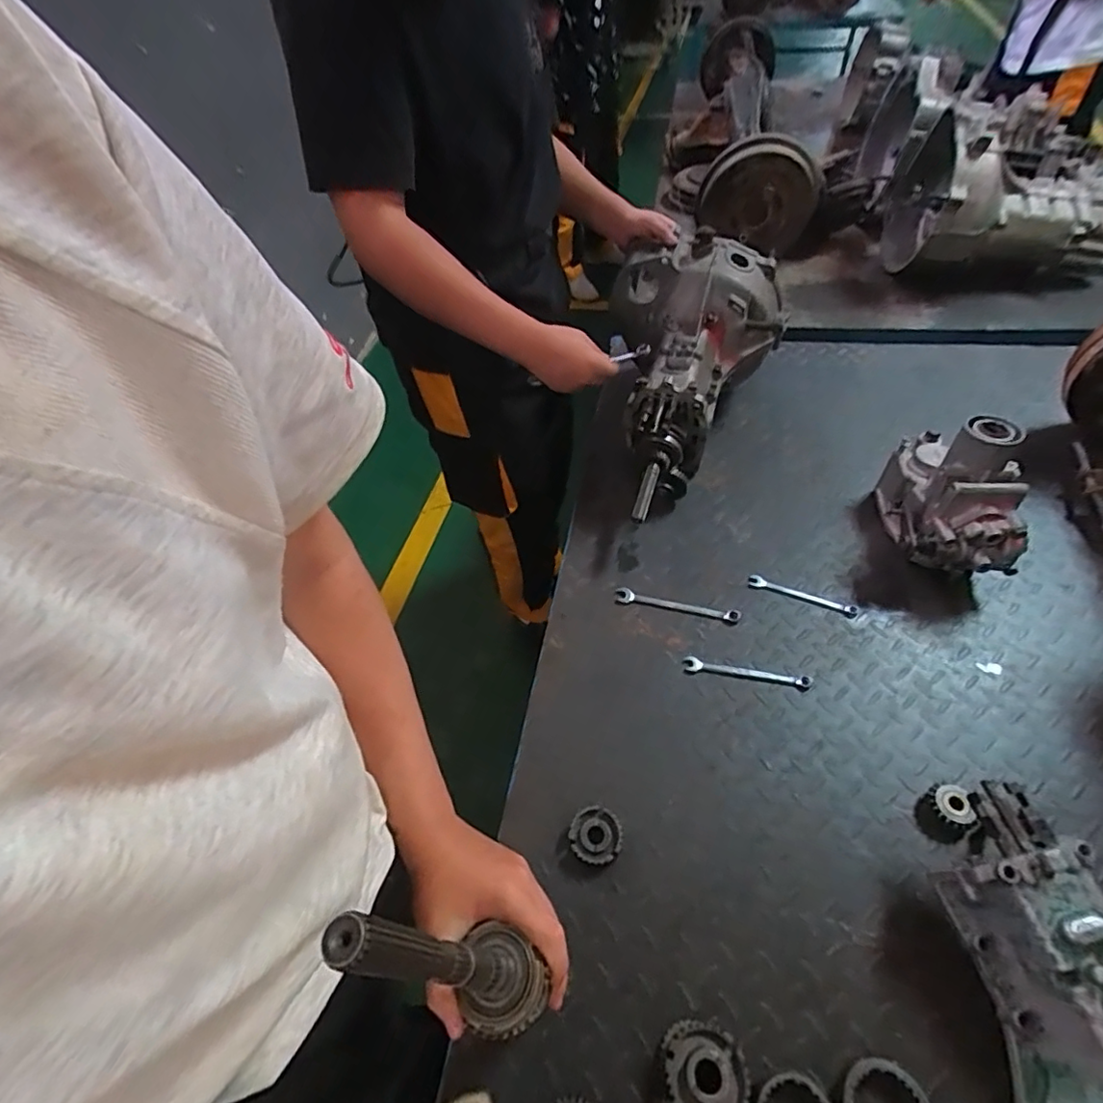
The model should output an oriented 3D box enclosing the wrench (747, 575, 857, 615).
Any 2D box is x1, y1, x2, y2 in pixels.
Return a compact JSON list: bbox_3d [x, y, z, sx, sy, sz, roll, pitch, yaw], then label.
[{"bbox_3d":[0.357,0.063,0.810,0.146,0.006,0.016,18,56,18],"label":"wrench"}]

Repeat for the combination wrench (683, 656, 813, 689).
[{"bbox_3d":[0.252,0.157,0.733,0.155,0.004,0.018,7,53,11],"label":"combination wrench"}]

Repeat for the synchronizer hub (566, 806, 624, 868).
[{"bbox_3d":[0.049,0.309,0.620,0.055,0.017,0.057,-3,52,3],"label":"synchronizer hub"}]

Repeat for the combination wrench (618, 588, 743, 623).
[{"bbox_3d":[0.179,0.078,0.809,0.170,0.006,0.024,12,54,14],"label":"combination wrench"}]

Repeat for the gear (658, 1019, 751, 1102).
[{"bbox_3d":[0.132,0.456,0.496,0.072,0.030,0.068,-3,52,3],"label":"gear"}]

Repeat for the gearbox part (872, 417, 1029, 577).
[{"bbox_3d":[0.564,-0.083,0.796,0.136,0.191,0.209,5,52,12],"label":"gearbox part"}]

